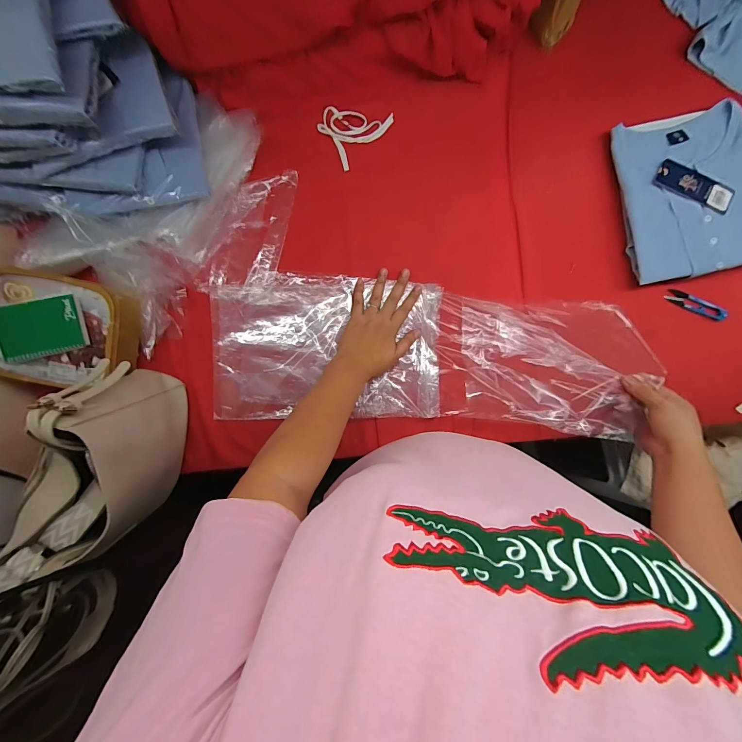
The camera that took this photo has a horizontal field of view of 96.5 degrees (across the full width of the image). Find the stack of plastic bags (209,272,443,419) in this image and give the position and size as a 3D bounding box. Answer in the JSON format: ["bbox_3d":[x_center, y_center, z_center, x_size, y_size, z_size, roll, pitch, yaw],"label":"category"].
[{"bbox_3d":[-0.079,-0.042,0.566,0.386,0.026,0.241,-1,92,0],"label":"stack of plastic bags"}]

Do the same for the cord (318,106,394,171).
[{"bbox_3d":[-0.033,-0.419,0.566,0.091,0.010,0.115,44,92,-1],"label":"cord"}]

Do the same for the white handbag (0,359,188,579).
[{"bbox_3d":[-0.367,0.126,0.474,0.146,0.215,0.241,20,91,0],"label":"white handbag"}]

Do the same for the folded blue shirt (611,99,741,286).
[{"bbox_3d":[0.515,-0.286,0.538,0.207,0.042,0.260,-11,92,1],"label":"folded blue shirt"}]

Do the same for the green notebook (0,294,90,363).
[{"bbox_3d":[-0.503,-0.062,0.499,0.147,0.014,0.077,-10,106,7],"label":"green notebook"}]

